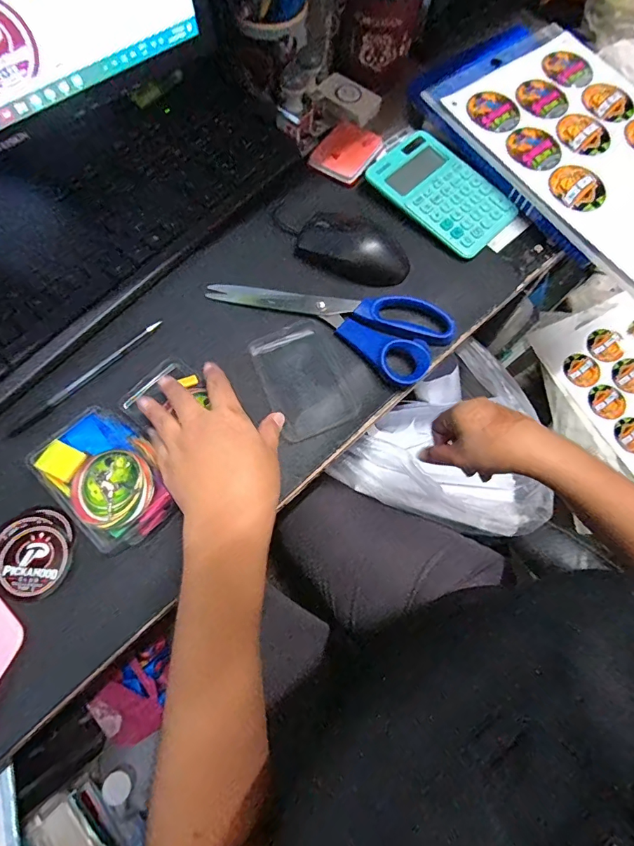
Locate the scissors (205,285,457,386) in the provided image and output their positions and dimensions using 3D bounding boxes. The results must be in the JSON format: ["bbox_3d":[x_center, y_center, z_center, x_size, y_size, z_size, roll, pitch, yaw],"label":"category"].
[{"bbox_3d":[0.013,-0.113,0.424,0.228,0.016,0.087,26,71,7],"label":"scissors"}]

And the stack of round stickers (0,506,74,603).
[{"bbox_3d":[-0.219,0.101,0.343,0.059,0.005,0.066,-31,74,-13],"label":"stack of round stickers"}]

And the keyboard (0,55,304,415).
[{"bbox_3d":[-0.204,-0.188,0.416,0.138,0.033,0.450,45,72,-11],"label":"keyboard"}]

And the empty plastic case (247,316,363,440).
[{"bbox_3d":[-0.013,-0.042,0.404,0.072,0.005,0.108,-22,72,-10],"label":"empty plastic case"}]

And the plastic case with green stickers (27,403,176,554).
[{"bbox_3d":[-0.168,0.044,0.355,0.074,0.024,0.111,-41,77,-16],"label":"plastic case with green stickers"}]

